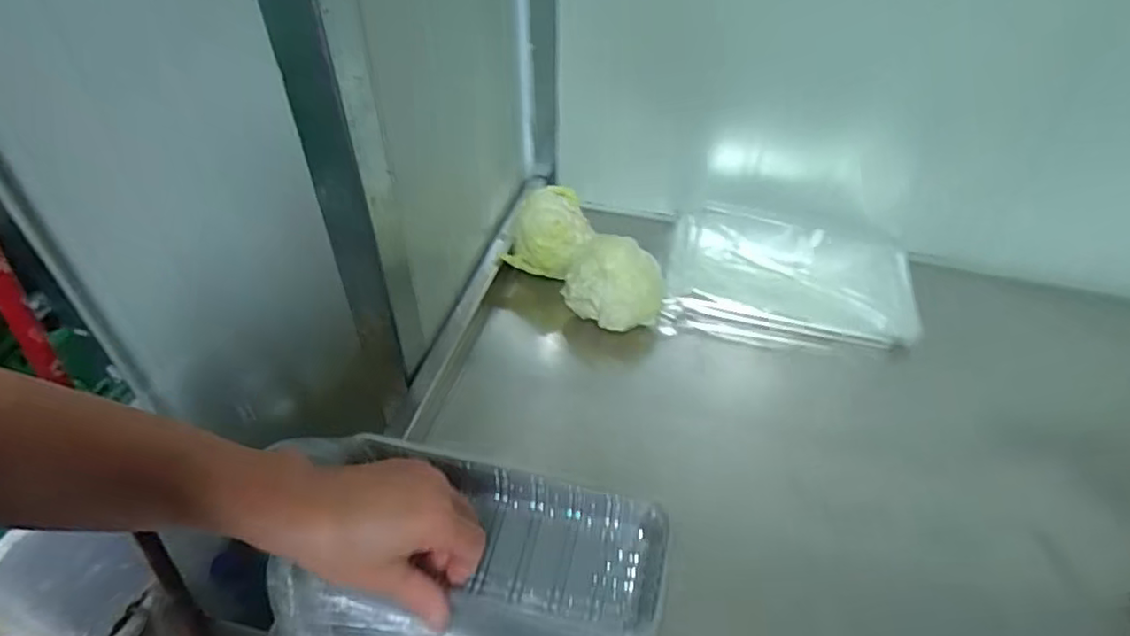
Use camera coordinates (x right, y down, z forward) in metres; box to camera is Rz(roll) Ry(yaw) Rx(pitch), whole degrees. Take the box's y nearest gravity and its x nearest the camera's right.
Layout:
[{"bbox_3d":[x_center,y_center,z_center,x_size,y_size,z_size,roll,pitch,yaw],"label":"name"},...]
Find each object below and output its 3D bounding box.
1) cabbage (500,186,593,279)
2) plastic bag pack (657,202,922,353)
[{"bbox_3d":[-0.020,-0.094,0.754,0.099,0.080,0.091,-16,46,-16],"label":"cabbage"},{"bbox_3d":[0.269,-0.041,0.789,0.289,0.063,0.200,10,44,10],"label":"plastic bag pack"}]

